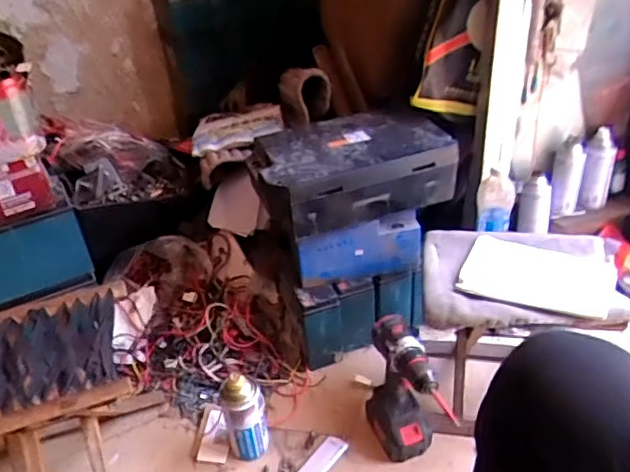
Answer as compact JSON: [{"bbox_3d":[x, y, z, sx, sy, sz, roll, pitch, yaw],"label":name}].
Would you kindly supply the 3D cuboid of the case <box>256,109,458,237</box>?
[{"bbox_3d":[0.069,-0.129,1.082,0.362,0.119,0.207,-20,38,-19],"label":"case"}]

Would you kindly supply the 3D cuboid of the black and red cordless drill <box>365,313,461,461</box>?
[{"bbox_3d":[0.143,0.255,0.924,0.071,0.243,0.148,-21,38,-21],"label":"black and red cordless drill"}]

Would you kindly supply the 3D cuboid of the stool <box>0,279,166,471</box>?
[{"bbox_3d":[-0.413,0.296,0.892,0.303,0.304,0.269,-14,36,-12],"label":"stool"}]

